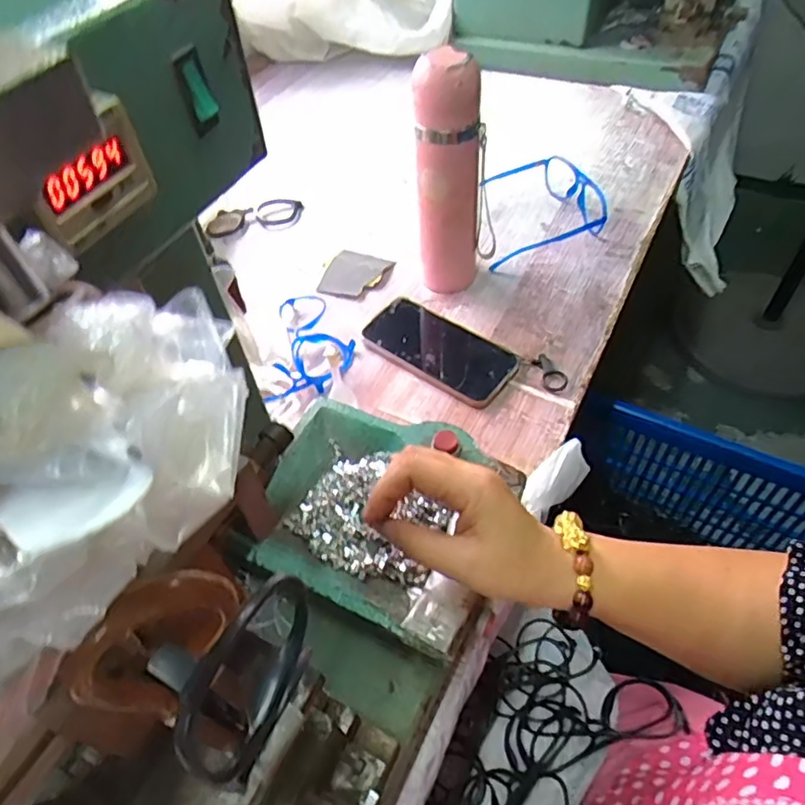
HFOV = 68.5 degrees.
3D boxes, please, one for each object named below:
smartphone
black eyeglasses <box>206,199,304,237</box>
[{"bbox_3d":[0.040,-0.058,0.618,0.156,0.014,0.085,31,61,25],"label":"smartphone"},{"bbox_3d":[-0.197,-0.251,0.785,0.128,0.022,0.053,-19,53,-9],"label":"black eyeglasses"}]

